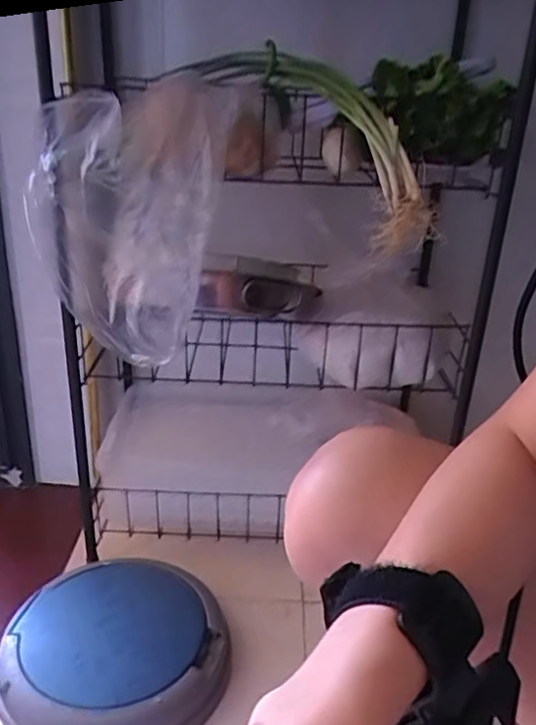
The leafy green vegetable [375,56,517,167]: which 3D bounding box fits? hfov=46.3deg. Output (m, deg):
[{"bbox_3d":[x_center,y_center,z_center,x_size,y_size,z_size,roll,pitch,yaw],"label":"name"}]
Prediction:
[{"bbox_3d":[0.165,-0.250,0.620,0.110,0.088,0.084,-1,24,-10],"label":"leafy green vegetable"}]

